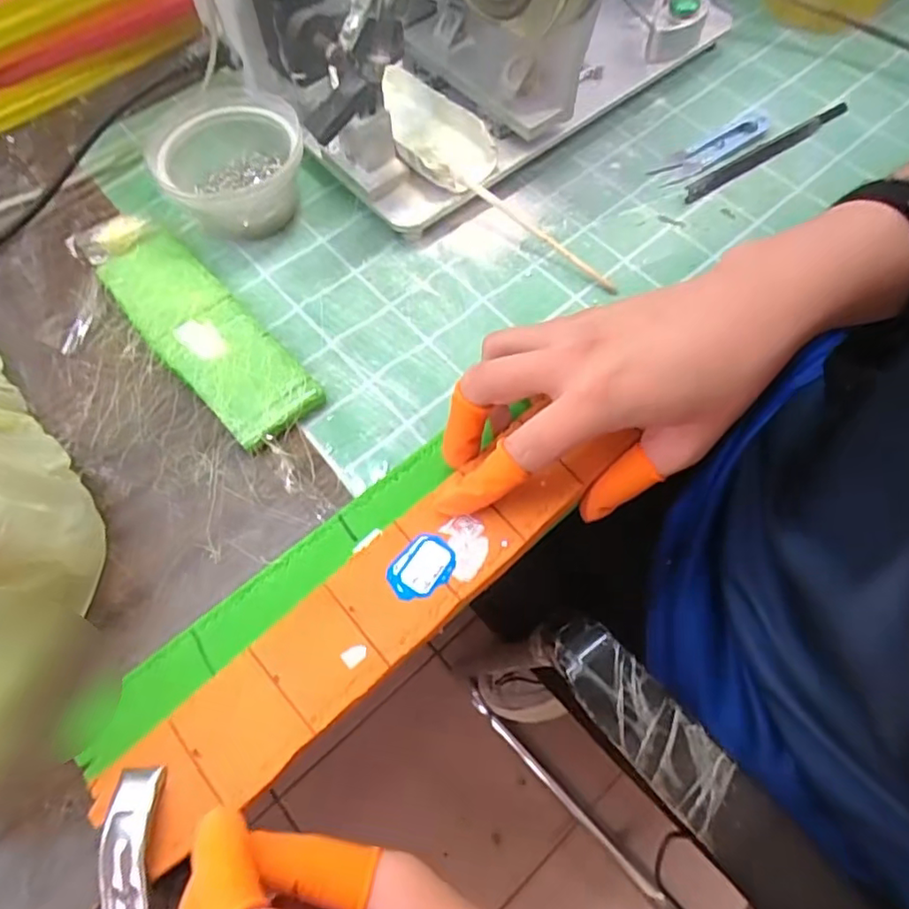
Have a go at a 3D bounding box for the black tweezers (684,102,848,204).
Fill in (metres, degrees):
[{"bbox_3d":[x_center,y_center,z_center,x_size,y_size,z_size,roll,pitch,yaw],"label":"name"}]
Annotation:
[{"bbox_3d":[0.232,-0.227,0.447,0.163,0.009,0.014,-31,66,-14],"label":"black tweezers"}]

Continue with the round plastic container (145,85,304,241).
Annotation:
[{"bbox_3d":[-0.155,-0.200,0.421,0.095,0.055,0.099,-1,63,1],"label":"round plastic container"}]

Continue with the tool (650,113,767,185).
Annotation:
[{"bbox_3d":[0.192,-0.229,0.449,0.104,0.006,0.023,-29,66,-13],"label":"tool"}]

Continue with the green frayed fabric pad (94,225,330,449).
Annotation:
[{"bbox_3d":[-0.159,-0.078,0.382,0.057,0.015,0.182,-40,69,-17],"label":"green frayed fabric pad"}]

